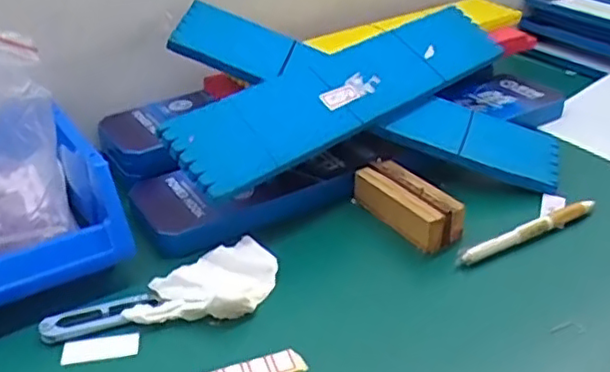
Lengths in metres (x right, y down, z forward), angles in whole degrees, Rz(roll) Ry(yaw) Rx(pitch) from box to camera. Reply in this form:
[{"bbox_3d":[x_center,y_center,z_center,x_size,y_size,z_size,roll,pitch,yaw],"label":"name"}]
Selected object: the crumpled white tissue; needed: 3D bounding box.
[{"bbox_3d":[-0.064,0.067,0.433,0.106,0.019,0.061,-23,39,-31],"label":"crumpled white tissue"}]

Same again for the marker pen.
[{"bbox_3d":[0.171,0.033,0.485,0.136,0.012,0.011,-16,36,-23],"label":"marker pen"}]

